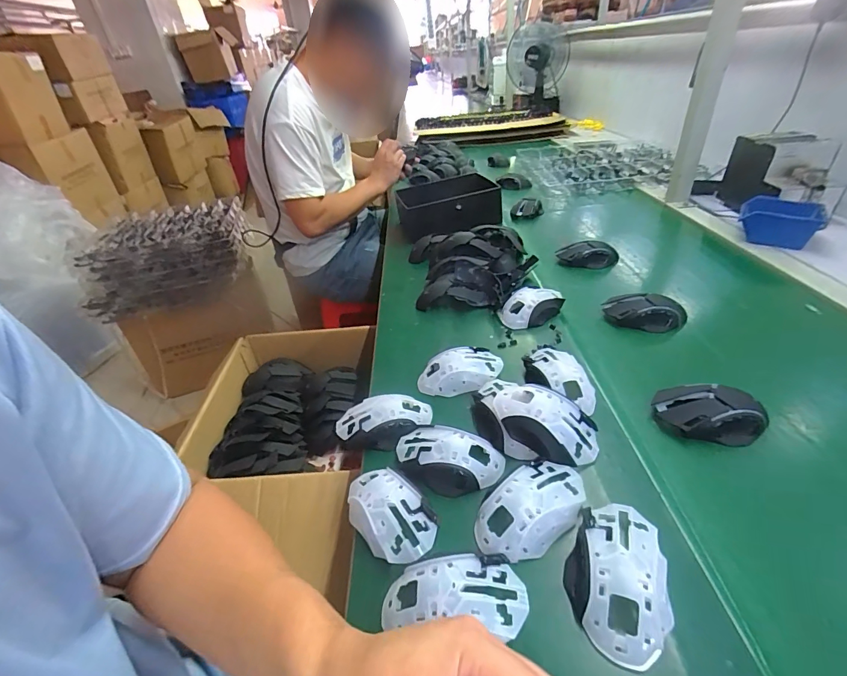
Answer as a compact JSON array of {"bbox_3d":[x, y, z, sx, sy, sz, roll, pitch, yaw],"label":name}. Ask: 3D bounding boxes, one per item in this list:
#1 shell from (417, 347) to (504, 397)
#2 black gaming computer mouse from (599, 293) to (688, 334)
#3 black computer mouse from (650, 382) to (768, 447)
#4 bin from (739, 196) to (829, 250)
[{"bbox_3d":[0.050,0.047,0.545,0.111,0.035,0.061,-11,35,-5],"label":"shell"},{"bbox_3d":[0.338,-0.035,0.615,0.116,0.046,0.056,11,39,23],"label":"black gaming computer mouse"},{"bbox_3d":[0.324,0.085,0.448,0.113,0.038,0.059,0,36,10],"label":"black computer mouse"},{"bbox_3d":[0.707,-0.229,0.797,0.131,0.068,0.120,19,42,31],"label":"bin"}]

